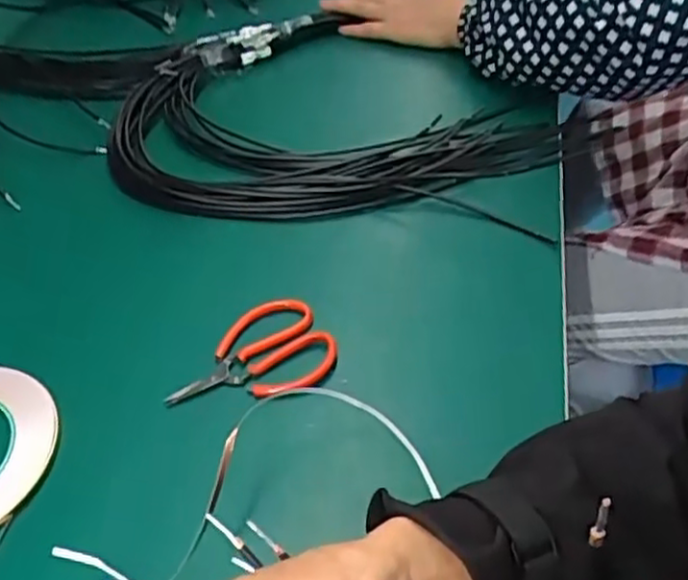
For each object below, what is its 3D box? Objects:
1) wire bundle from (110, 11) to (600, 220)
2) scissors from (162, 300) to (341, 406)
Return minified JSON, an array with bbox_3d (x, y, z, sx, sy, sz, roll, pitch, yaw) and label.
[{"bbox_3d":[-0.013,-0.178,0.676,0.413,0.044,0.306,-12,47,-5],"label":"wire bundle"},{"bbox_3d":[-0.064,0.048,0.478,0.111,0.014,0.074,-24,49,-16],"label":"scissors"}]

